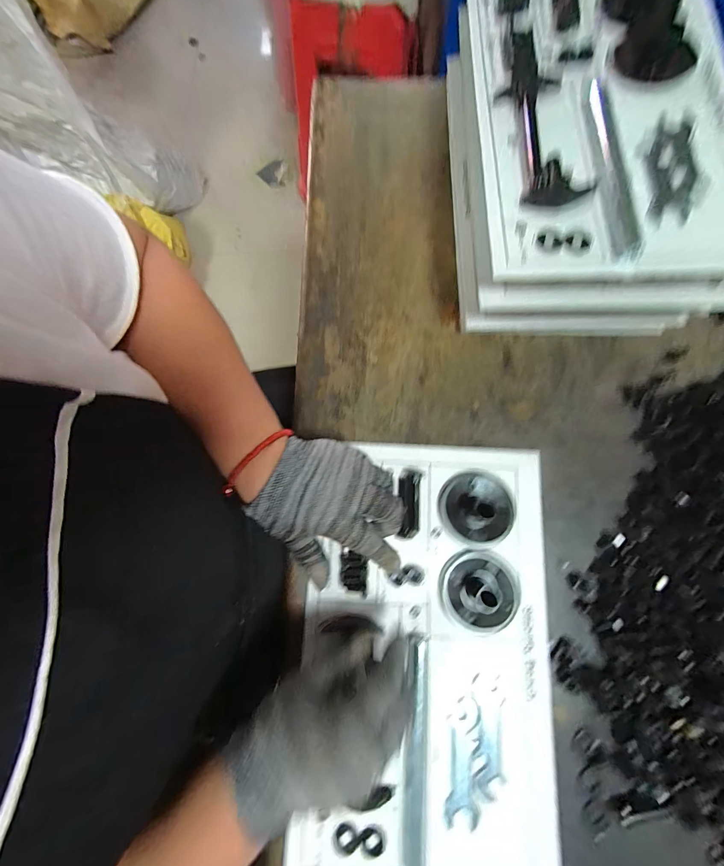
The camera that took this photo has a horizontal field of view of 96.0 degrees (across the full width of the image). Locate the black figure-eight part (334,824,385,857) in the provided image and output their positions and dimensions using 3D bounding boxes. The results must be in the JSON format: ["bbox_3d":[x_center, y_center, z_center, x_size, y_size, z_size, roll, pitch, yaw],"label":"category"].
[{"bbox_3d":[-0.002,0.346,0.276,0.042,0.004,0.019,6,79,2],"label":"black figure-eight part"}]

